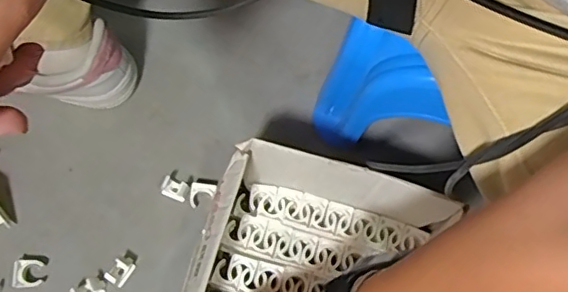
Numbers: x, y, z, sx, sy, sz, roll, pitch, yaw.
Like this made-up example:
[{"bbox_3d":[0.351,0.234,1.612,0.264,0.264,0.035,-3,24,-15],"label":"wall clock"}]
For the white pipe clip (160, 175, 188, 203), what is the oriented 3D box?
[{"bbox_3d":[-0.116,0.044,0.584,0.030,0.019,0.019,21,71,5],"label":"white pipe clip"}]

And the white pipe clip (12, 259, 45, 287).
[{"bbox_3d":[-0.250,0.124,0.545,0.026,0.010,0.026,0,70,-3],"label":"white pipe clip"}]

